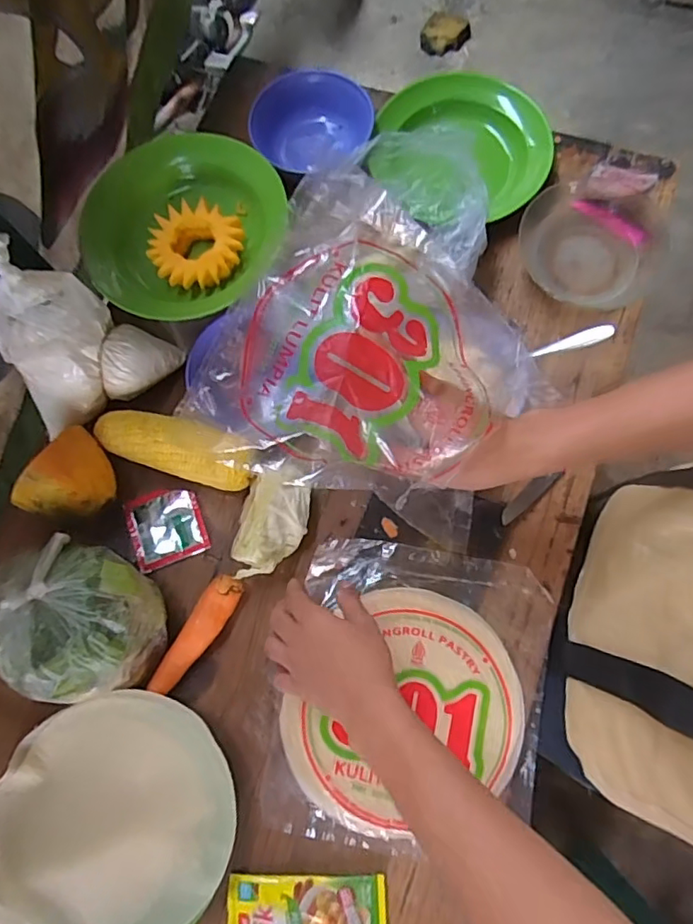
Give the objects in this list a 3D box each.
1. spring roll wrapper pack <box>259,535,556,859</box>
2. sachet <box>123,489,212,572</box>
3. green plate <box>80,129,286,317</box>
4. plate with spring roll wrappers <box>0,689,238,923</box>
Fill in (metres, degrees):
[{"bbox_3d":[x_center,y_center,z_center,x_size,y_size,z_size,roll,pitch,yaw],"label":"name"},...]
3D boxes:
[{"bbox_3d":[0.065,0.227,0.549,0.245,0.023,0.279,11,79,3],"label":"spring roll wrapper pack"},{"bbox_3d":[-0.195,0.070,0.604,0.081,0.005,0.079,-21,75,4],"label":"sachet"},{"bbox_3d":[-0.166,-0.249,0.582,0.191,0.050,0.215,19,79,4],"label":"green plate"},{"bbox_3d":[-0.218,0.329,0.500,0.232,0.021,0.209,-20,79,-3],"label":"plate with spring roll wrappers"}]

